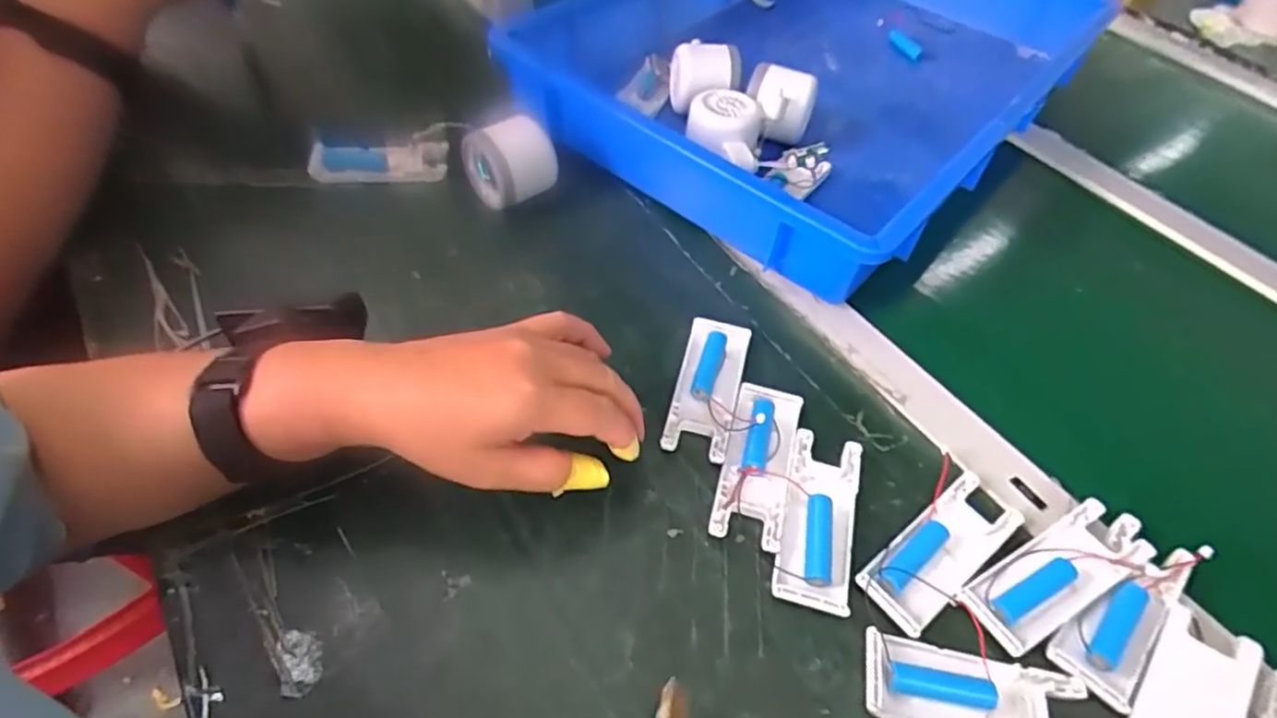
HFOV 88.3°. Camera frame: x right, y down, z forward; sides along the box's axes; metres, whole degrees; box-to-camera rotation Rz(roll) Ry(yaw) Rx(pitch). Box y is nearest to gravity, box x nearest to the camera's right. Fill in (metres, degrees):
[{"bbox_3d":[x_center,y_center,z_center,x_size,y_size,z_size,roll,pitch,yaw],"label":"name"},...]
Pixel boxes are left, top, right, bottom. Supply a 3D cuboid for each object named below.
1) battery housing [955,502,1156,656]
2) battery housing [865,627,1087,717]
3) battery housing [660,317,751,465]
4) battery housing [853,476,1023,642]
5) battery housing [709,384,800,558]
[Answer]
[{"bbox_3d":[0.232,0.116,0.360,0.114,0.017,0.040,-22,57,-20],"label":"battery housing"},{"bbox_3d":[0.161,0.163,0.316,0.103,0.012,0.040,13,52,5],"label":"battery housing"},{"bbox_3d":[0.044,0.017,0.421,0.039,0.012,0.103,14,52,6],"label":"battery housing"},{"bbox_3d":[0.168,0.104,0.365,0.104,0.014,0.041,-32,61,-26],"label":"battery housing"},{"bbox_3d":[0.070,0.060,0.387,0.039,0.011,0.101,15,52,7],"label":"battery housing"}]

